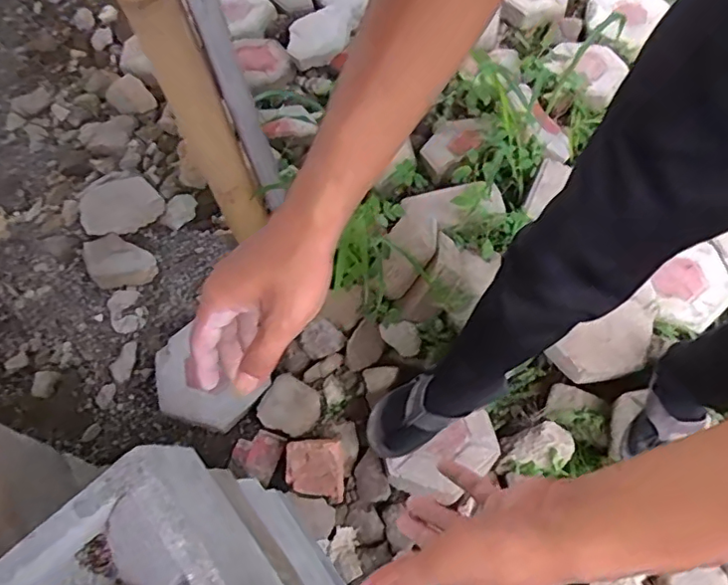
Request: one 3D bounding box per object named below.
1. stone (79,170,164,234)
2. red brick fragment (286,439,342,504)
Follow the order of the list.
[{"bbox_3d":[-0.561,-0.204,1.240,0.167,0.072,0.185,-41,68,-17],"label":"stone"},{"bbox_3d":[-0.083,0.301,0.944,0.092,0.036,0.103,-6,81,3],"label":"red brick fragment"}]

